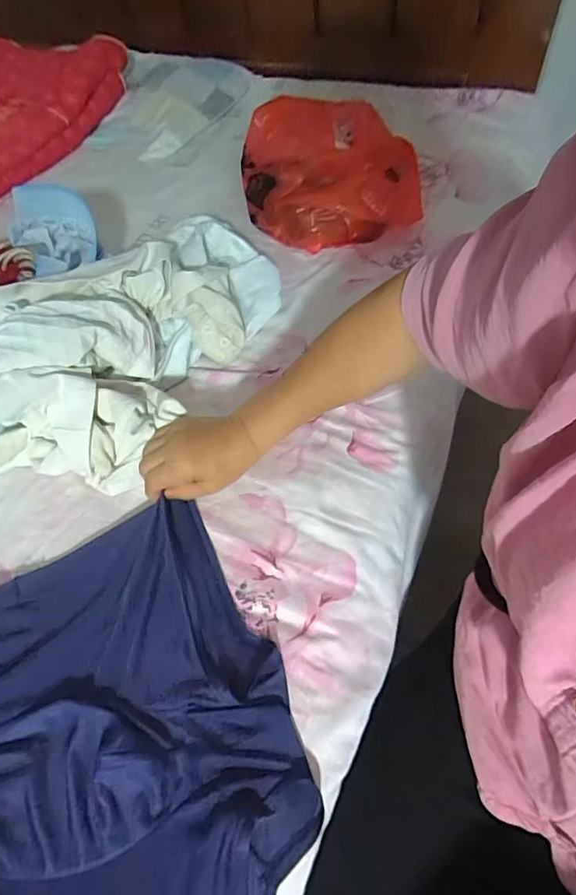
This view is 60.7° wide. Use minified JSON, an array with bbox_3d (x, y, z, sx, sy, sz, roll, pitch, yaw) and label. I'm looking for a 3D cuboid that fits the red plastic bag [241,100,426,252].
[{"bbox_3d":[0.062,-0.424,0.764,0.245,0.142,0.199,-17,53,-9],"label":"red plastic bag"}]

